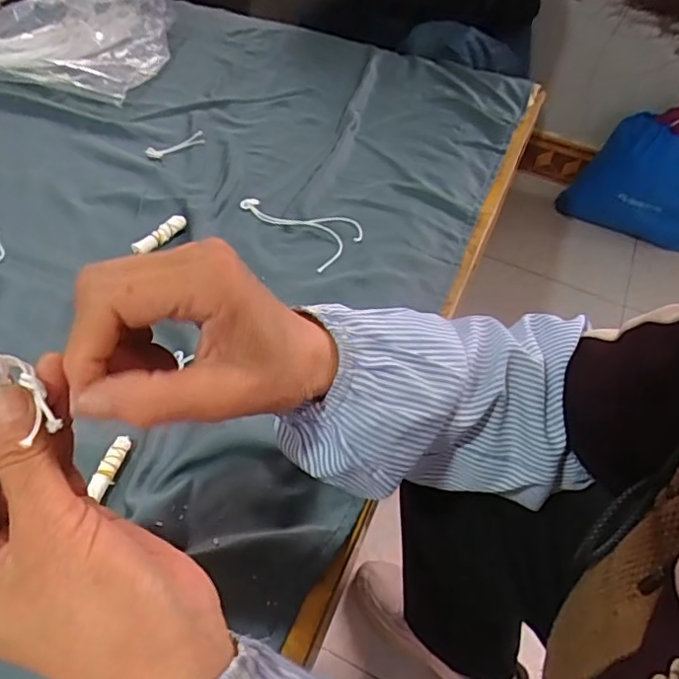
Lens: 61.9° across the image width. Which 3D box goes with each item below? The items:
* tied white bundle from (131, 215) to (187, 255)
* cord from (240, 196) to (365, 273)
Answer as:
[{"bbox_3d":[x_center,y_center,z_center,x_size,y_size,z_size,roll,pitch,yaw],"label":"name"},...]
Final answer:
[{"bbox_3d":[-0.189,-0.112,0.600,0.014,0.017,0.067,33,53,23],"label":"tied white bundle"},{"bbox_3d":[-0.035,-0.134,0.643,0.087,0.009,0.154,-29,56,-27],"label":"cord"}]

